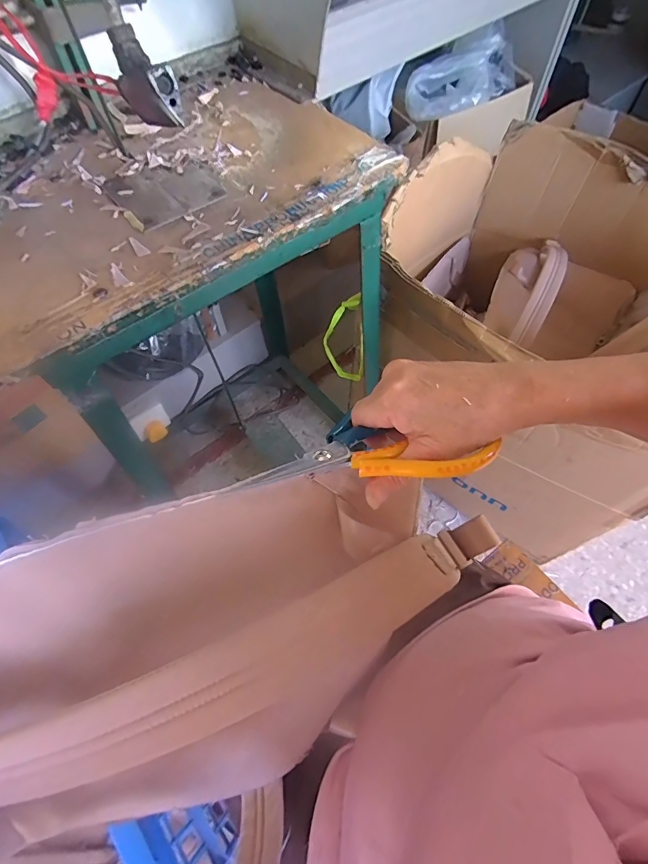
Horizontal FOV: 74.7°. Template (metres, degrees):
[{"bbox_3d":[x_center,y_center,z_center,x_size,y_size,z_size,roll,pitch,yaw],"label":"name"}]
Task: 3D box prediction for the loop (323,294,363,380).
[{"bbox_3d":[0.038,-0.185,0.852,0.084,0.167,0.013,2,24,19],"label":"loop"}]

